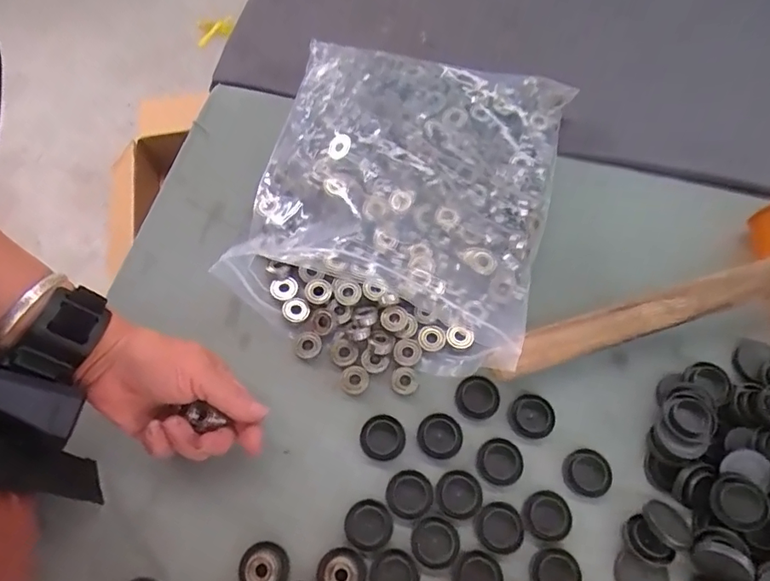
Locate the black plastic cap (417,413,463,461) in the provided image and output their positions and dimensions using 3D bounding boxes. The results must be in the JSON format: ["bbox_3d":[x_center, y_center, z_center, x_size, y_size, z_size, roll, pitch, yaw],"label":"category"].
[{"bbox_3d":[0.040,0.105,0.369,0.031,0.005,0.030,0,67,1],"label":"black plastic cap"}]

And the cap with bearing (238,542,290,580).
[{"bbox_3d":[-0.078,0.183,0.334,0.031,0.015,0.032,0,67,1],"label":"cap with bearing"}]

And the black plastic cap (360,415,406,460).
[{"bbox_3d":[-0.001,0.106,0.369,0.031,0.006,0.031,0,67,1],"label":"black plastic cap"}]

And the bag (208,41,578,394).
[{"bbox_3d":[0.011,-0.077,0.414,0.234,0.059,0.296,15,68,7],"label":"bag"}]

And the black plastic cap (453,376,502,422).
[{"bbox_3d":[0.068,0.078,0.377,0.031,0.006,0.031,0,67,1],"label":"black plastic cap"}]

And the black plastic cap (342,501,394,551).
[{"bbox_3d":[-0.011,0.159,0.346,0.032,0.007,0.031,0,67,1],"label":"black plastic cap"}]

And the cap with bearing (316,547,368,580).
[{"bbox_3d":[-0.028,0.185,0.332,0.031,0.011,0.031,0,67,1],"label":"cap with bearing"}]

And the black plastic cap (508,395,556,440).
[{"bbox_3d":[0.108,0.093,0.376,0.030,0.010,0.031,0,67,1],"label":"black plastic cap"}]

